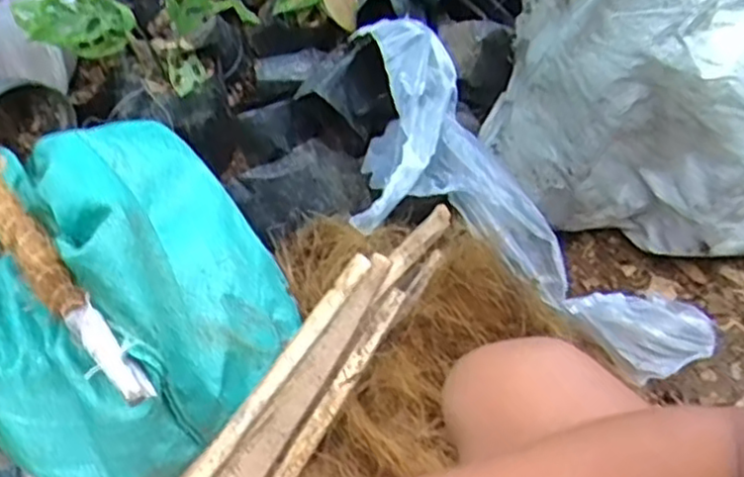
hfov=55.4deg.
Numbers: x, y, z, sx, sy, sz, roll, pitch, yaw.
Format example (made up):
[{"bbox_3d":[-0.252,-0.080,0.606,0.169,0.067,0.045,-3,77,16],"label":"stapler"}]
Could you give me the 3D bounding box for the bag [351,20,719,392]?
[{"bbox_3d":[0.142,-0.029,0.819,0.225,0.089,0.534,-37,77,-25],"label":"bag"}]

